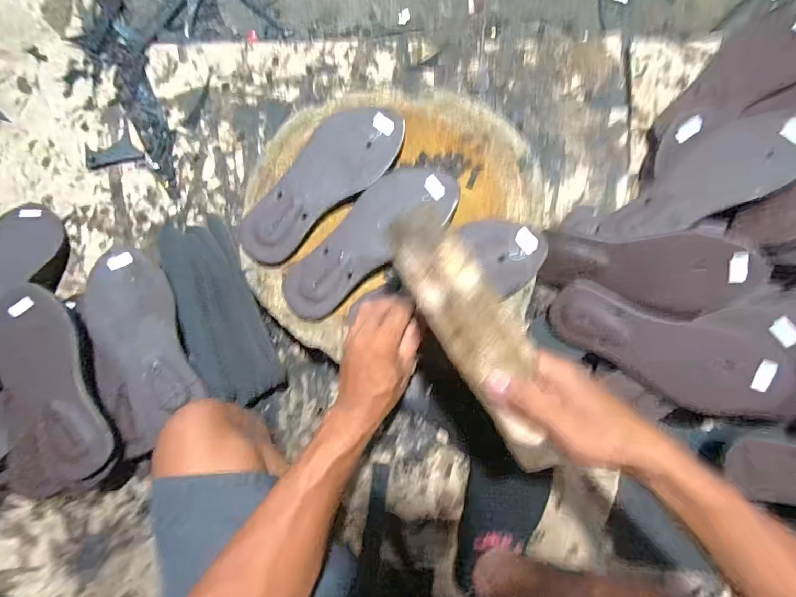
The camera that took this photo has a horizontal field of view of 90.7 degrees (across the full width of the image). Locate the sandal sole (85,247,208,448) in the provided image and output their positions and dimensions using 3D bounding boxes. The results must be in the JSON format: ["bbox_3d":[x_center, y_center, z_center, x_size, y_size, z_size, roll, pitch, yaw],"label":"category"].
[{"bbox_3d":[-0.332,0.056,0.513,0.096,0.019,0.240,-18,90,-23],"label":"sandal sole"}]

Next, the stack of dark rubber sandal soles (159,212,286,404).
[{"bbox_3d":[-0.246,0.010,0.534,0.122,0.077,0.272,-19,85,5],"label":"stack of dark rubber sandal soles"}]

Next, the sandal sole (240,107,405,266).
[{"bbox_3d":[-0.098,-0.146,0.477,0.236,0.030,0.090,-42,83,2],"label":"sandal sole"}]

